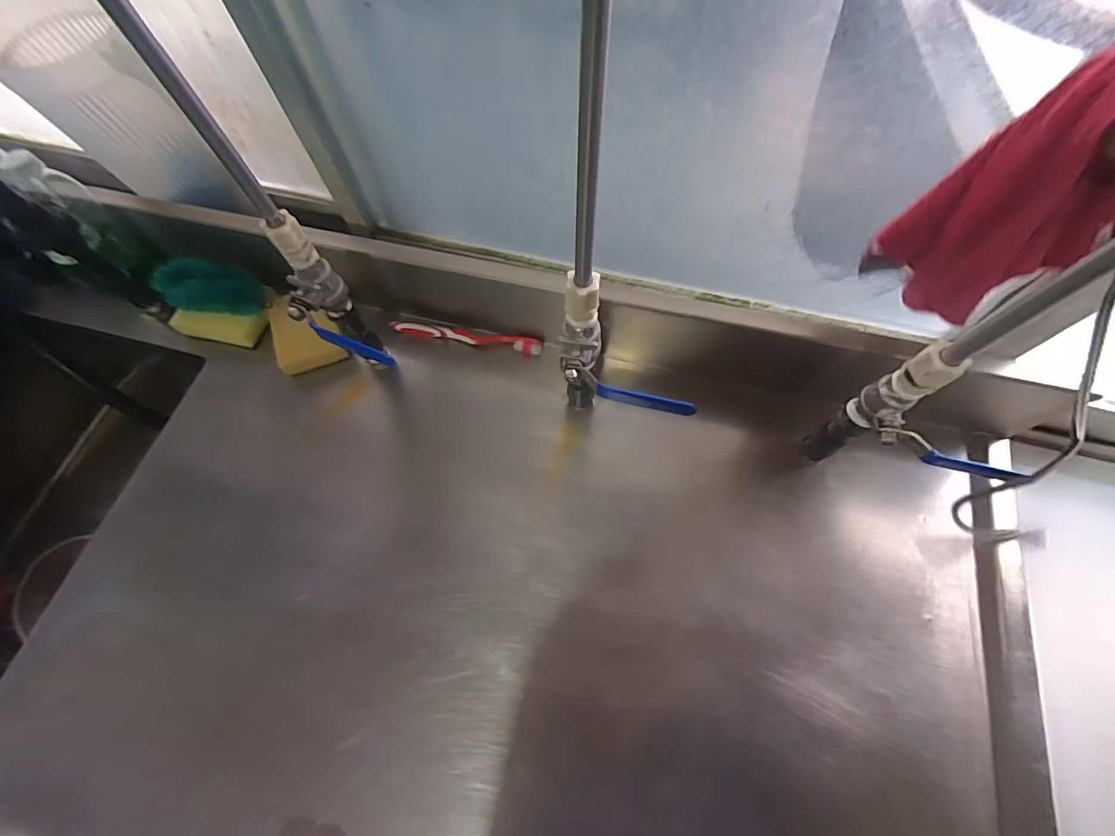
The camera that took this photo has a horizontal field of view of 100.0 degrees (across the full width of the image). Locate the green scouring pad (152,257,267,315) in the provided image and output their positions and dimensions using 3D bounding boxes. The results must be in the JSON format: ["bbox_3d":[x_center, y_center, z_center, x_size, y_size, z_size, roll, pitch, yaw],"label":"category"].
[{"bbox_3d":[-0.407,-0.158,0.552,0.121,0.042,0.058,1,66,1],"label":"green scouring pad"}]

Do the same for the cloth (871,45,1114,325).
[{"bbox_3d":[0.322,-0.148,0.313,0.105,0.256,0.071,8,74,5],"label":"cloth"}]

